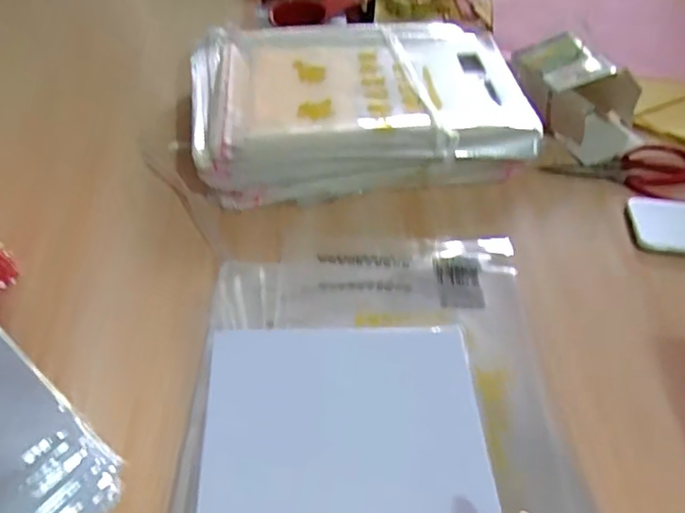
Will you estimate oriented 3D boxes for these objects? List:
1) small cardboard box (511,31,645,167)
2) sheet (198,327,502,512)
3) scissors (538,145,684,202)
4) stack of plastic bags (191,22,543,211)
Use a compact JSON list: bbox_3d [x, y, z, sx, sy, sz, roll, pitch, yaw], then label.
[{"bbox_3d":[0.277,-0.196,0.713,0.105,0.089,0.163,-19,50,-20],"label":"small cardboard box"},{"bbox_3d":[0.006,0.174,0.414,0.209,0.006,0.296,-1,48,-4],"label":"sheet"},{"bbox_3d":[0.331,-0.098,0.673,0.182,0.016,0.078,3,46,0],"label":"scissors"},{"bbox_3d":[0.015,-0.178,0.700,0.363,0.065,0.273,-5,47,-8],"label":"stack of plastic bags"}]

